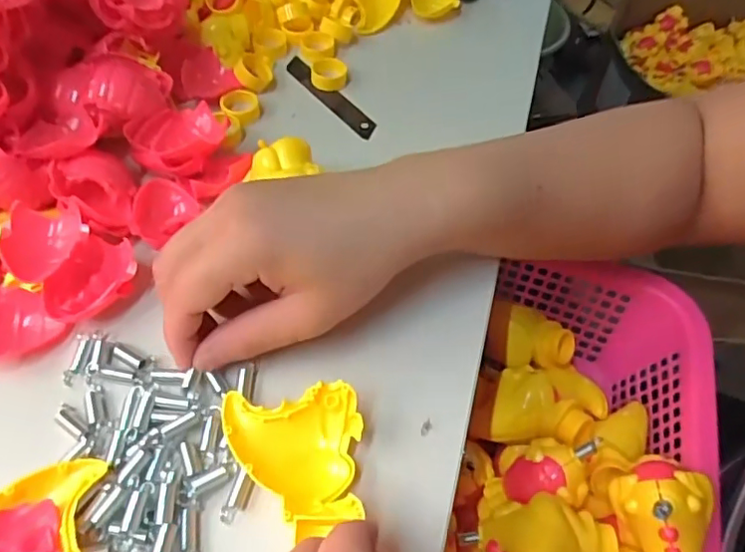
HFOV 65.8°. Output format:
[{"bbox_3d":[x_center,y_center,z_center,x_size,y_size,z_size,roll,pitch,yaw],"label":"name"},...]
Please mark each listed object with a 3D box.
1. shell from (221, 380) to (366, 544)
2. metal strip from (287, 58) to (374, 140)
[{"bbox_3d":[-0.034,0.079,0.246,0.057,0.022,0.059,-3,54,-7],"label":"shell"},{"bbox_3d":[-0.031,-0.131,0.418,0.017,0.005,0.099,-32,63,-25],"label":"metal strip"}]

